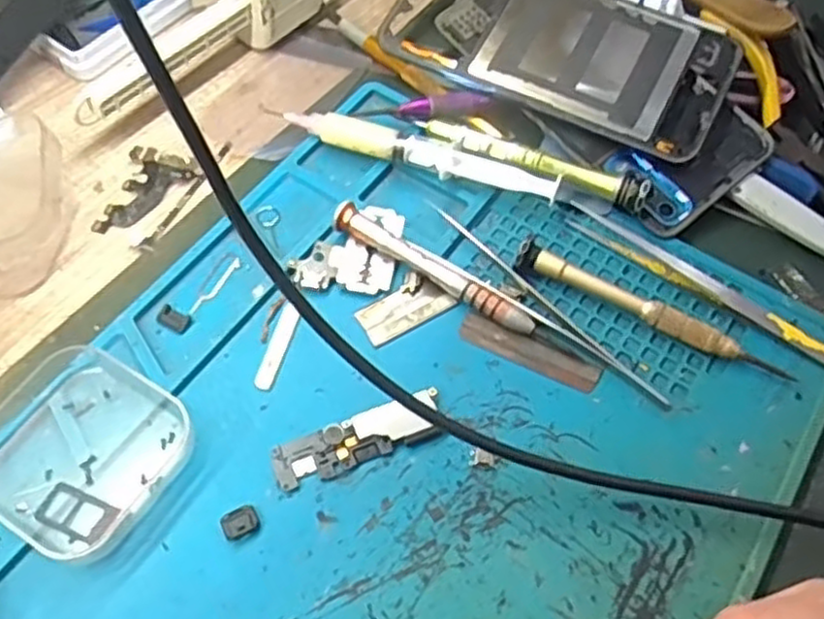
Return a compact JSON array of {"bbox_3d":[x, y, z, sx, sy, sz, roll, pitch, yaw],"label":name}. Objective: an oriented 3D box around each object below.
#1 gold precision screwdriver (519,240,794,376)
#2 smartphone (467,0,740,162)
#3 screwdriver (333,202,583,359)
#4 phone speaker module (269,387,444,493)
[{"bbox_3d":[0.095,0.000,0.295,0.113,0.014,0.010,24,61,12],"label":"gold precision screwdriver"},{"bbox_3d":[0.090,-0.117,0.348,0.112,0.010,0.074,27,74,14],"label":"smartphone"},{"bbox_3d":[0.017,-0.013,0.301,0.112,0.013,0.012,29,62,15],"label":"screwdriver"},{"bbox_3d":[-0.019,0.048,0.270,0.063,0.006,0.018,-19,62,-13],"label":"phone speaker module"}]

